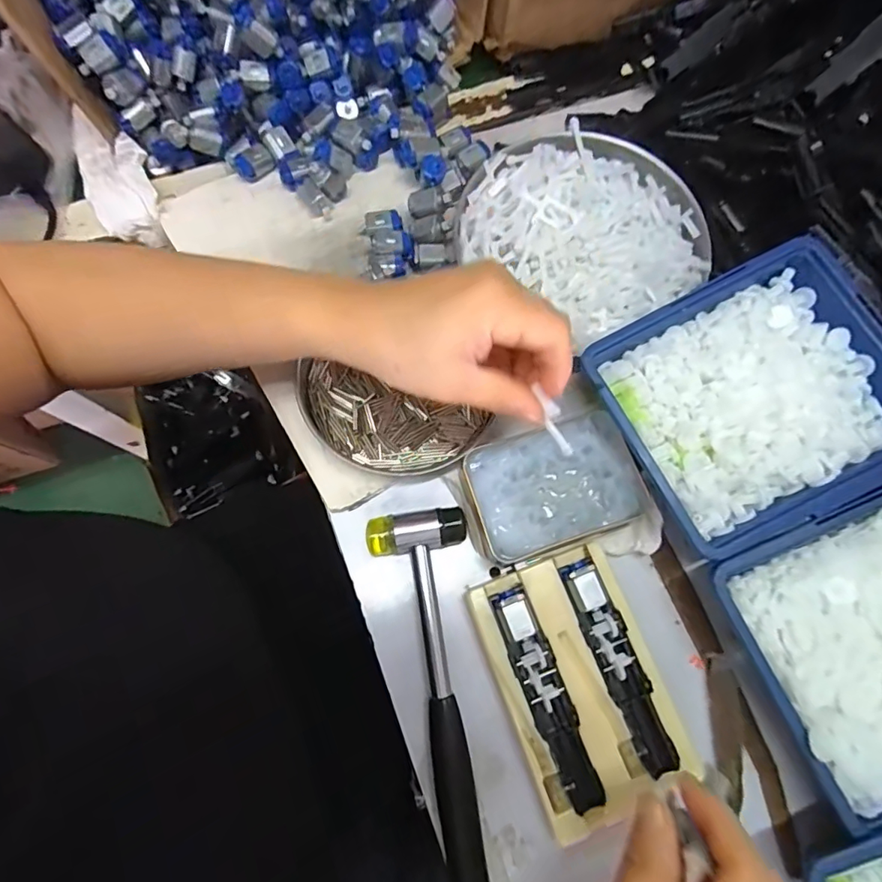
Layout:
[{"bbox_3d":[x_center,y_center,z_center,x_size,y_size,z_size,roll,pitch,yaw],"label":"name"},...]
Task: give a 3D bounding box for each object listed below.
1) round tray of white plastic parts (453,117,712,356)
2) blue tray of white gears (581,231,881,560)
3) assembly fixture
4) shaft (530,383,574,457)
[{"bbox_3d":[0.105,-0.155,0.376,0.165,0.026,0.157,1,72,-2],"label":"round tray of white plastic parts"},{"bbox_3d":[0.192,-0.028,0.311,0.167,0.043,0.146,-25,75,-10],"label":"blue tray of white gears"},{"bbox_3d":[0.083,0.137,0.297,0.094,0.024,0.135,-19,74,-8],"label":"assembly fixture"},{"bbox_3d":[0.058,-0.011,0.266,0.007,0.009,0.042,-31,107,-11],"label":"shaft"}]

